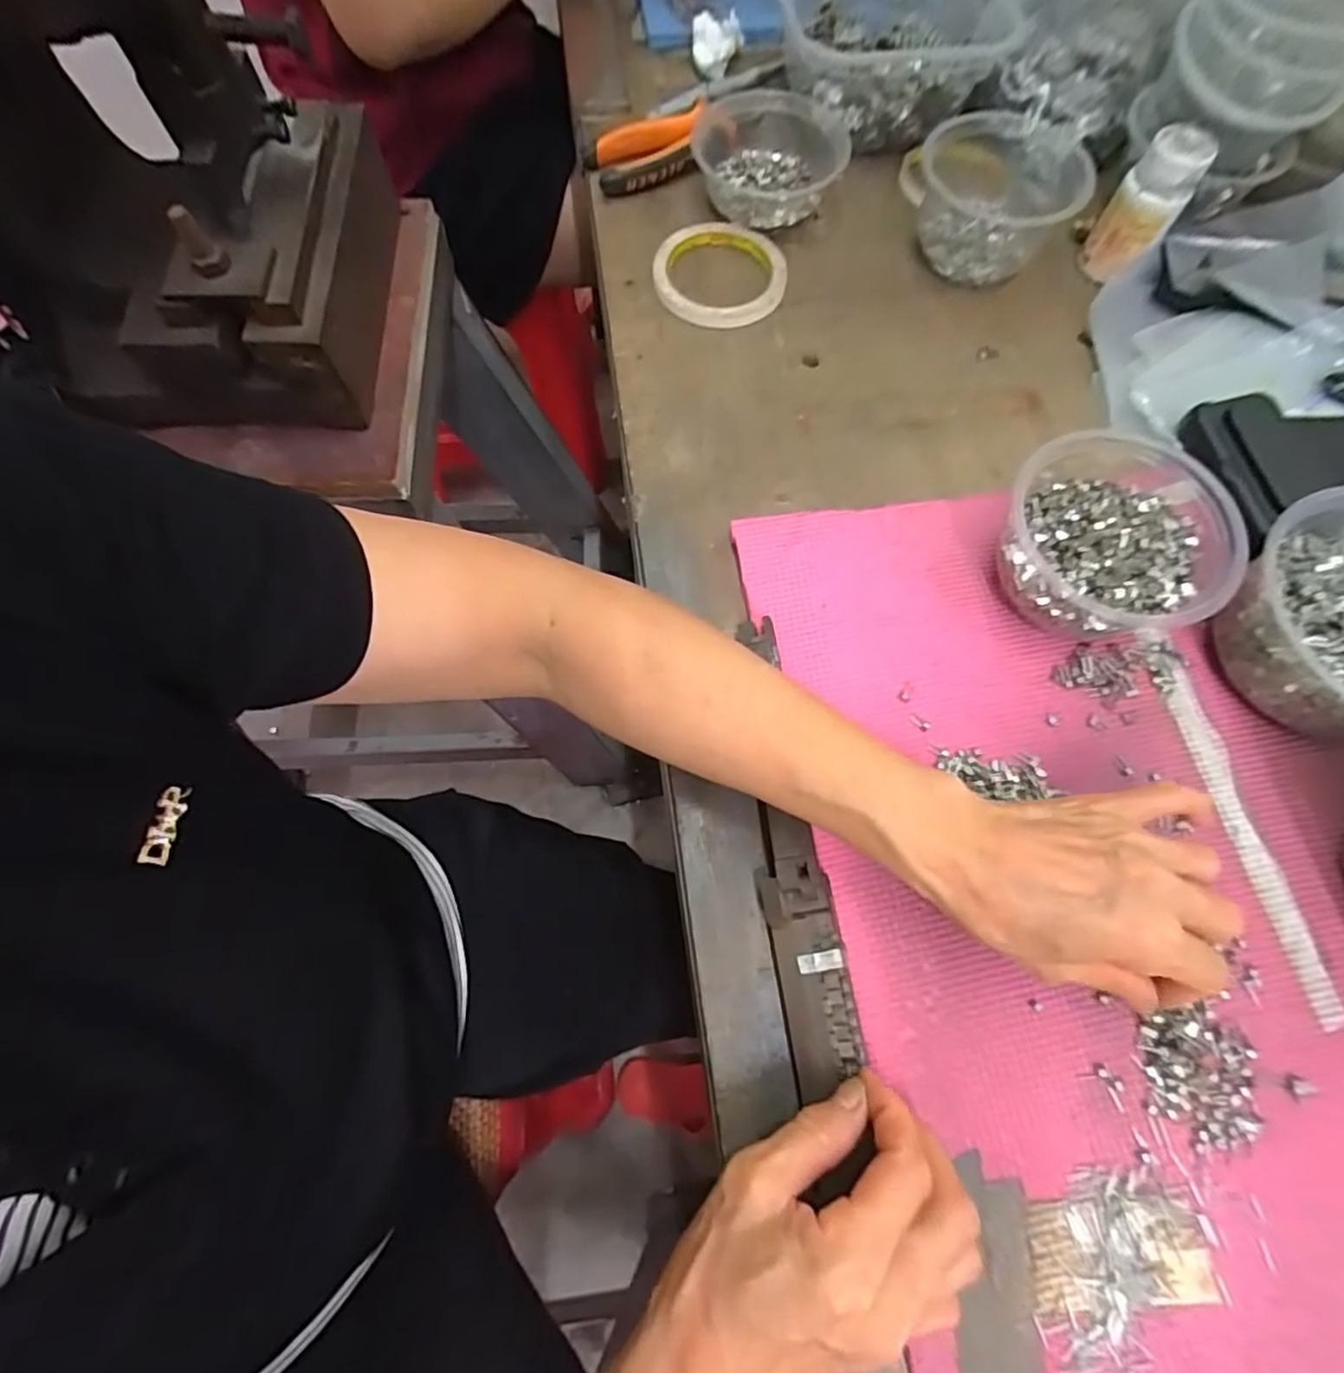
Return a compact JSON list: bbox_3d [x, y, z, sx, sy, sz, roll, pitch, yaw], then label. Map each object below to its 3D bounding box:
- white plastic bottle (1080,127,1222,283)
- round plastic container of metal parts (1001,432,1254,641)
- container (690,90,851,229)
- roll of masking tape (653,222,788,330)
[{"bbox_3d":[0.331,-0.335,0.457,0.045,0.082,0.043,33,72,12],"label":"white plastic bottle"},{"bbox_3d":[0.238,-0.076,0.359,0.108,0.065,0.099,0,69,0],"label":"round plastic container of metal parts"},{"bbox_3d":[0.077,-0.407,0.506,0.119,0.049,0.111,-4,69,-1],"label":"container"},{"bbox_3d":[0.036,-0.312,0.486,0.096,0.016,0.096,0,69,0],"label":"roll of masking tape"}]

